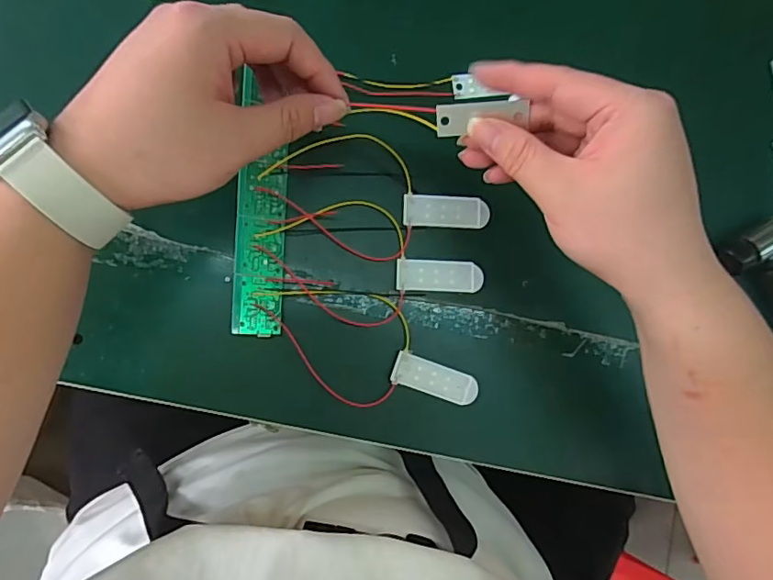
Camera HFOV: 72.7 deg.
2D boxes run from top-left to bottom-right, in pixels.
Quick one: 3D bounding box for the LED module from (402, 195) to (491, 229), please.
[{"bbox_3d":[0.039,-0.052,0.344,0.056,0.004,0.020,2,89,-8],"label":"LED module"}]

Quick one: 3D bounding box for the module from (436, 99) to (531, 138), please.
[{"bbox_3d":[0.048,-0.088,0.269,0.044,0.005,0.016,-2,114,9],"label":"module"}]

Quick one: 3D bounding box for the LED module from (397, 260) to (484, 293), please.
[{"bbox_3d":[0.035,-0.009,0.343,0.057,0.005,0.020,1,89,-8],"label":"LED module"}]

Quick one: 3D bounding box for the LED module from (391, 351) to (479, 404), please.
[{"bbox_3d":[0.032,0.058,0.340,0.056,0.004,0.021,20,86,-8],"label":"LED module"}]

